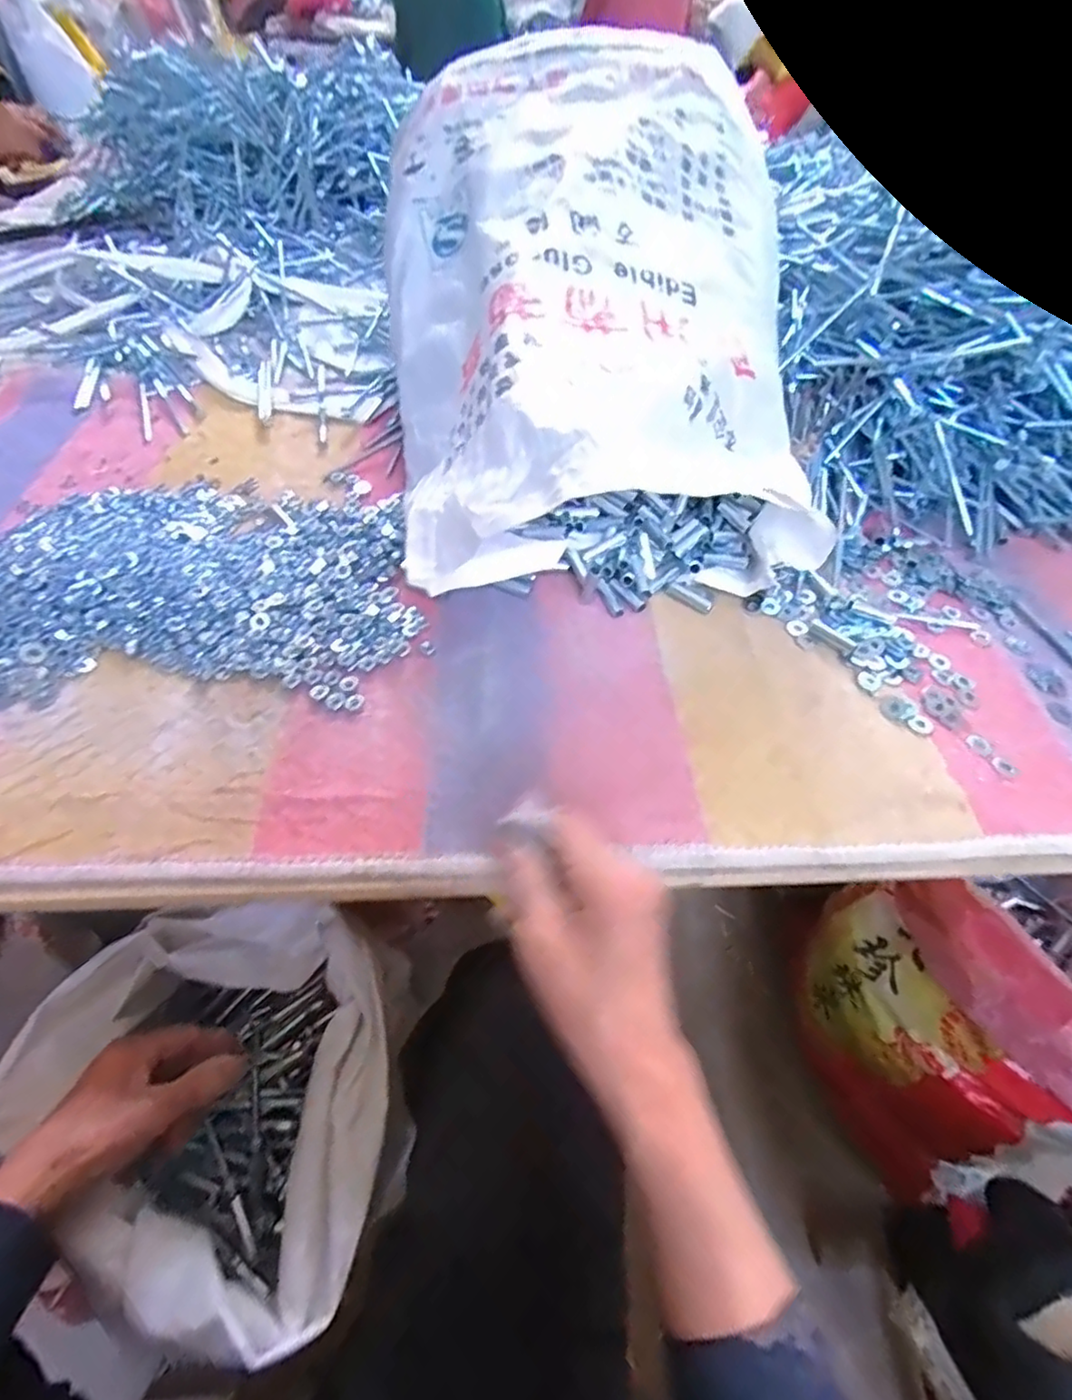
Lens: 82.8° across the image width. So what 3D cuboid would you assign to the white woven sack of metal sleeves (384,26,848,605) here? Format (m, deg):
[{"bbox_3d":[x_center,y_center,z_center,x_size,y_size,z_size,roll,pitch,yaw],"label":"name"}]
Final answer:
[{"bbox_3d":[0.055,-0.410,0.633,0.391,0.190,0.696,-2,61,-7],"label":"white woven sack of metal sleeves"}]

